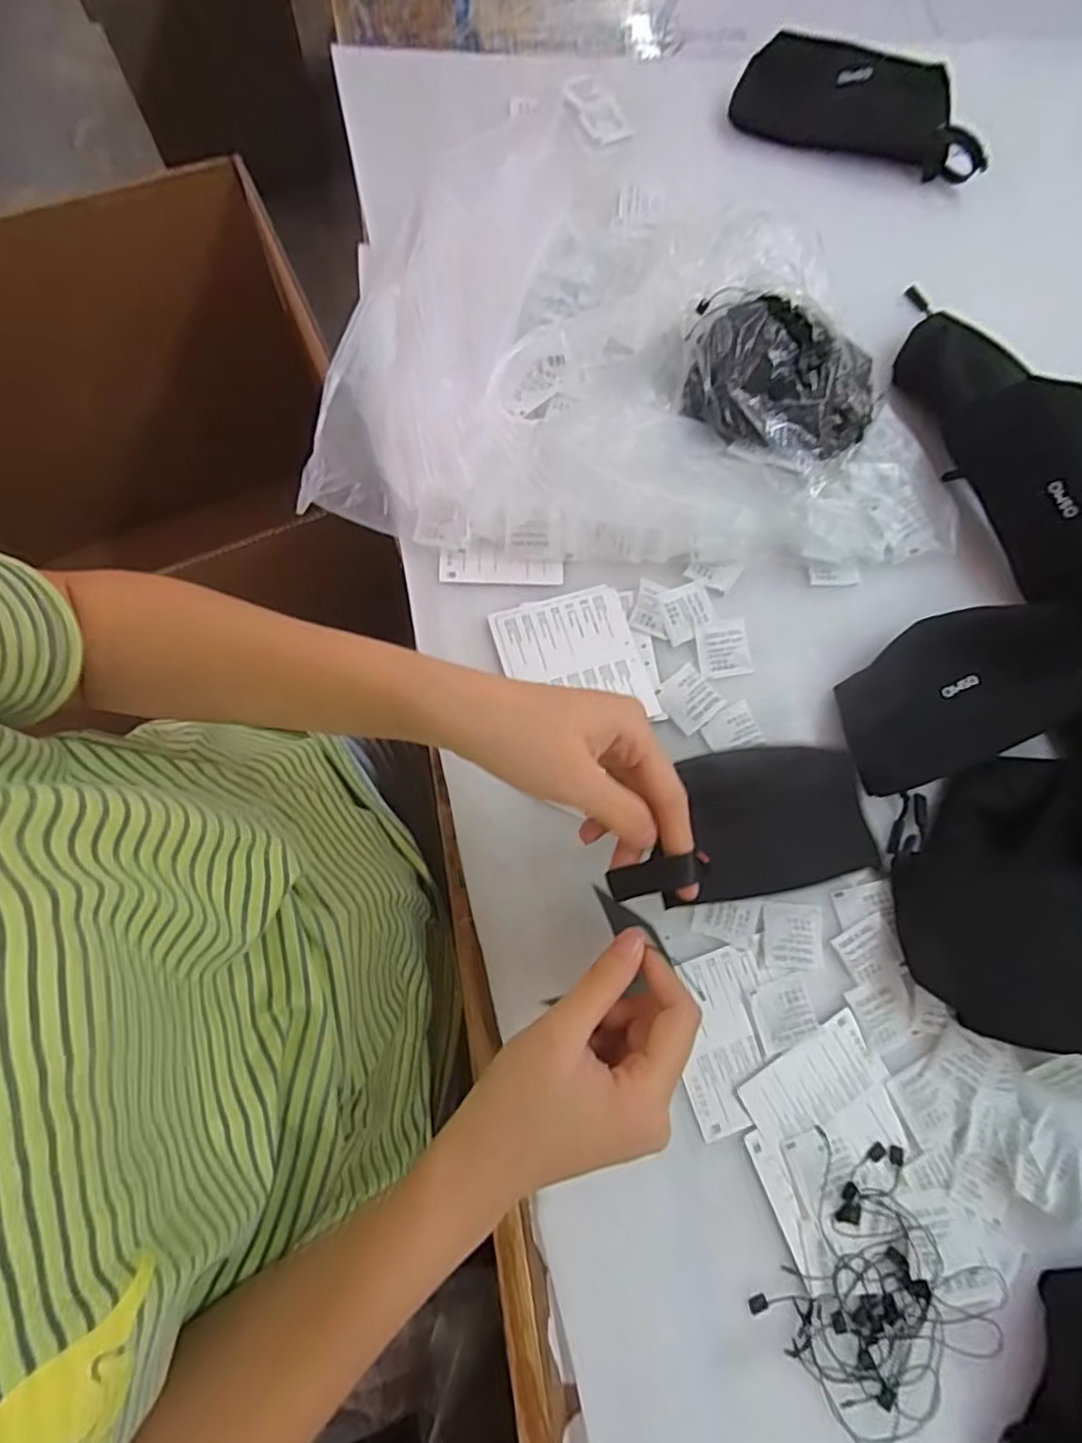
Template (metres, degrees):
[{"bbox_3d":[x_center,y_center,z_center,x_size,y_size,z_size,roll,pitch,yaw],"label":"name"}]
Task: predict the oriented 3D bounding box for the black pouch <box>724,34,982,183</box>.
[{"bbox_3d":[0.288,-0.550,0.592,0.228,0.051,0.067,13,75,-1],"label":"black pouch"}]

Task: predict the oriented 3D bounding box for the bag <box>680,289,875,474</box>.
[{"bbox_3d":[0.182,-0.256,0.488,0.145,0.047,0.122,10,75,-1],"label":"bag"}]

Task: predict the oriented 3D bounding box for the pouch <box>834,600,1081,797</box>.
[{"bbox_3d":[0.290,-0.025,0.449,0.180,0.029,0.097,-24,77,5],"label":"pouch"}]

